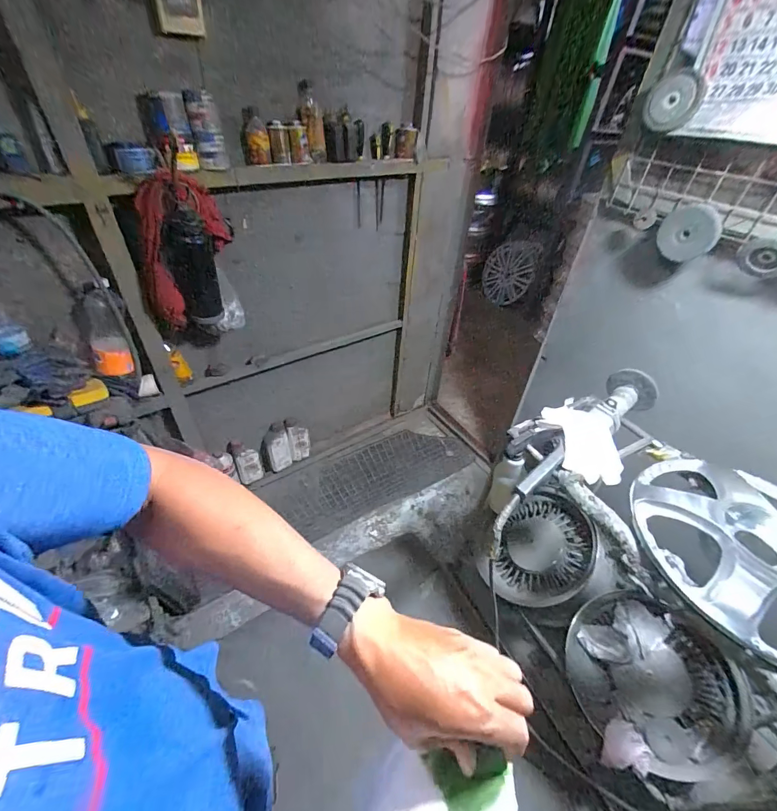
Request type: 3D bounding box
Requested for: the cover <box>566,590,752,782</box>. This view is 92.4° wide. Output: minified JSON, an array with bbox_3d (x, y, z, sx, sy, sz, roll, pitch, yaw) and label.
[{"bbox_3d":[0.657,0.668,0.933,0.354,0.082,0.347,25,65,31],"label":"cover"}]

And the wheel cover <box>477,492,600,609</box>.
[{"bbox_3d":[0.458,0.442,1.158,0.333,0.067,0.360,15,62,47],"label":"wheel cover"}]

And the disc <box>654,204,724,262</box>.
[{"bbox_3d":[0.723,-0.414,0.905,0.031,0.120,0.123,-27,50,-32],"label":"disc"}]

